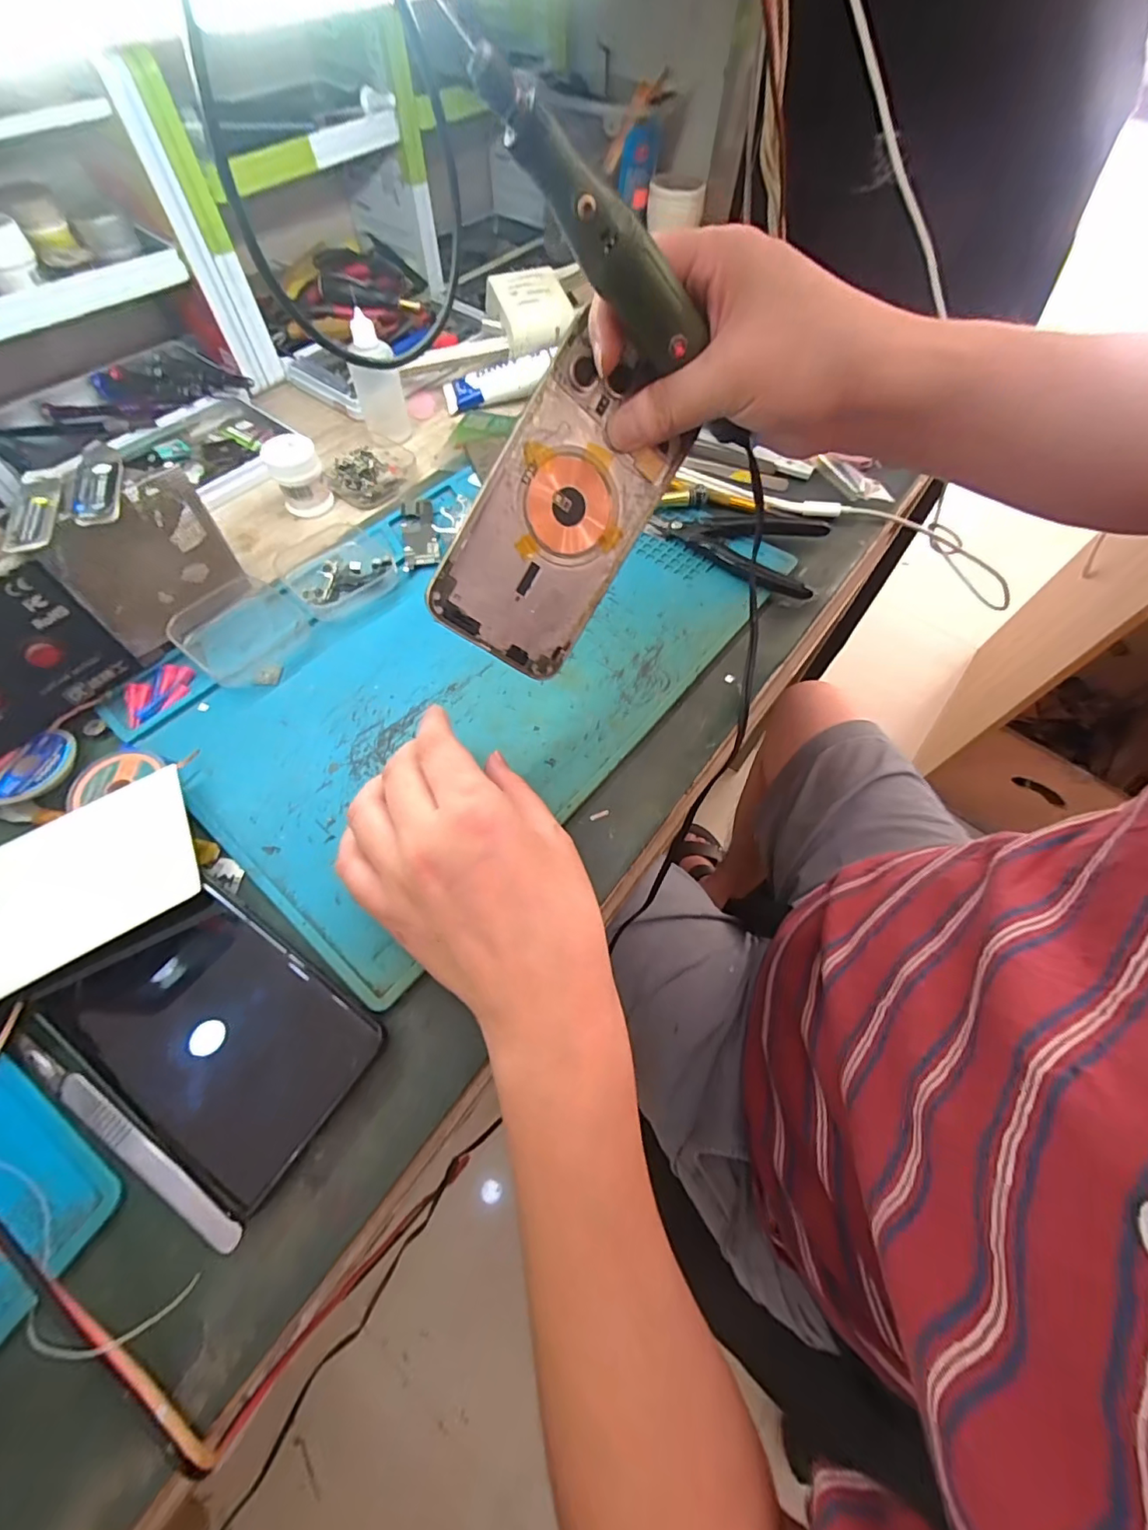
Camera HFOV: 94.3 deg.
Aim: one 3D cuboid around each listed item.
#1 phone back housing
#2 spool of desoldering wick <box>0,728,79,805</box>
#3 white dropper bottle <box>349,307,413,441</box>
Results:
[{"bbox_3d":[-0.005,-0.121,0.260,0.076,0.006,0.148,28,97,-30],"label":"phone back housing"},{"bbox_3d":[-0.279,0.001,0.272,0.038,0.008,0.045,31,65,13],"label":"spool of desoldering wick"},{"bbox_3d":[-0.152,-0.295,0.406,0.036,0.069,0.035,-8,63,-7],"label":"white dropper bottle"}]

